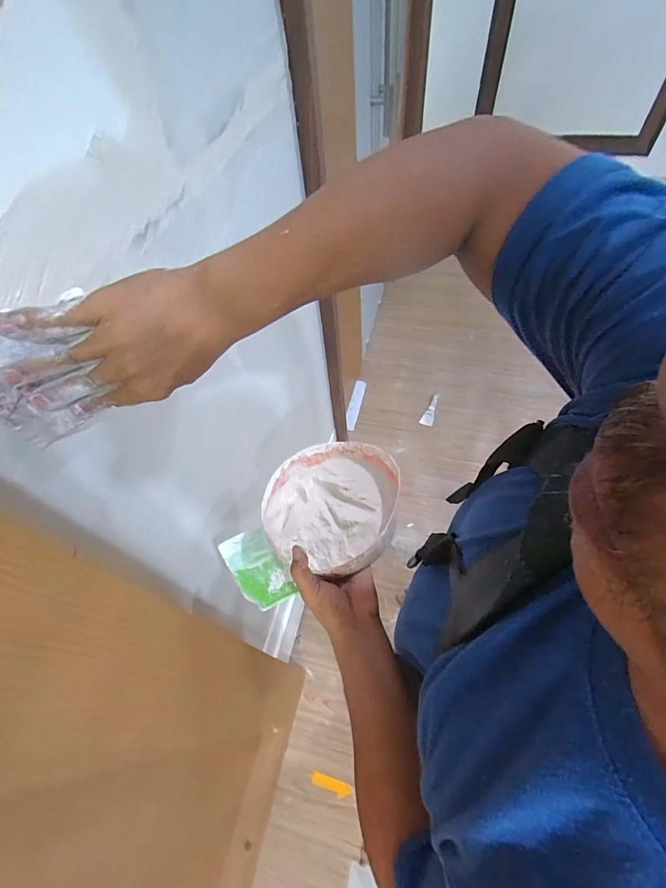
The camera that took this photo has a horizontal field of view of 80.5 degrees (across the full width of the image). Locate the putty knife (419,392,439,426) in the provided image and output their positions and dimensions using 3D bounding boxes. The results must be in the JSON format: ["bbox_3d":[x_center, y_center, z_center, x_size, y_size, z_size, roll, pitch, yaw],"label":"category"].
[{"bbox_3d":[0.466,-0.168,1.860,0.058,0.027,0.181,20,73,13],"label":"putty knife"}]

